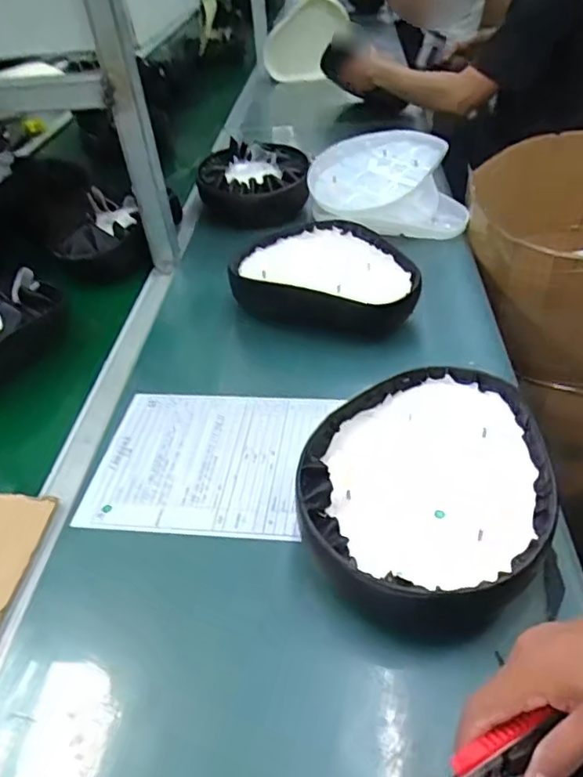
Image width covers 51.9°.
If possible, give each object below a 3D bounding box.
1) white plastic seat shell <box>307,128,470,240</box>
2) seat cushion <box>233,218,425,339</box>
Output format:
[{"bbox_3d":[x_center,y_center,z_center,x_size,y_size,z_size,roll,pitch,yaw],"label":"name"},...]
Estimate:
[{"bbox_3d":[0.179,-0.364,1.077,0.270,0.119,0.218,21,46,28],"label":"white plastic seat shell"},{"bbox_3d":[0.045,-0.166,0.882,0.265,0.072,0.244,0,40,6],"label":"seat cushion"}]

